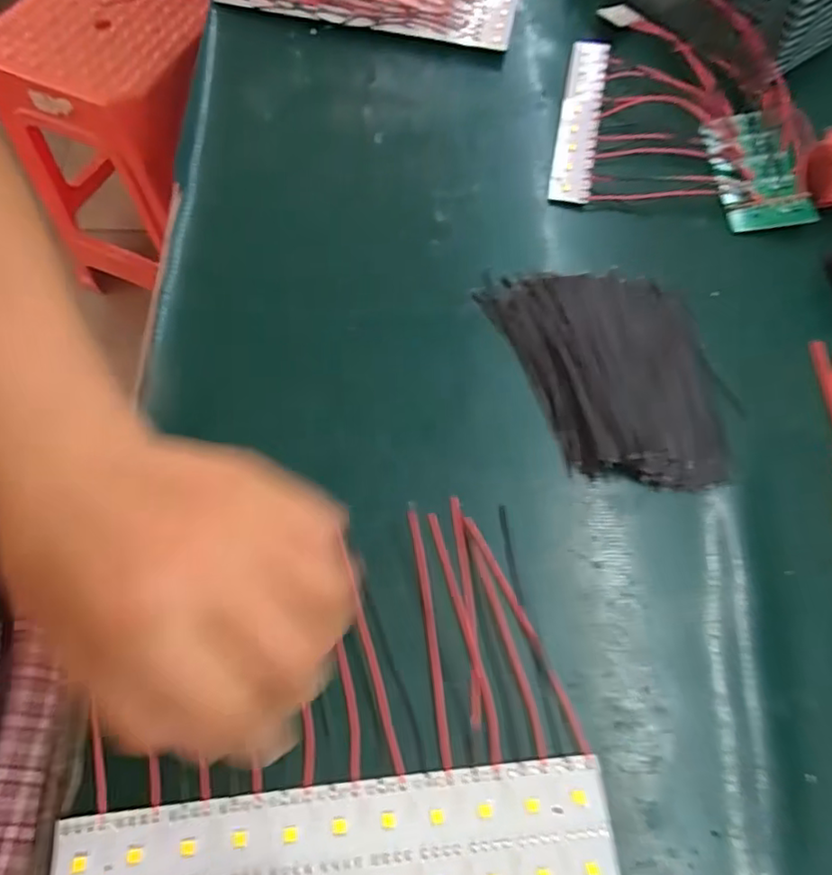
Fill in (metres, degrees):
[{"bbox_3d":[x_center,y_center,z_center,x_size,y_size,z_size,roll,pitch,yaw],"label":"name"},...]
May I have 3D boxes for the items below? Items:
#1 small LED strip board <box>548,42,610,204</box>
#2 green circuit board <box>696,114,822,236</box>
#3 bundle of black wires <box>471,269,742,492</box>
[{"bbox_3d":[0.111,-0.216,0.398,0.026,0.005,0.148,12,67,4],"label":"small LED strip board"},{"bbox_3d":[0.216,-0.172,0.376,0.048,0.008,0.090,-3,67,-2],"label":"green circuit board"},{"bbox_3d":[0.109,-0.039,0.315,0.103,0.017,0.141,-13,67,-7],"label":"bundle of black wires"}]

